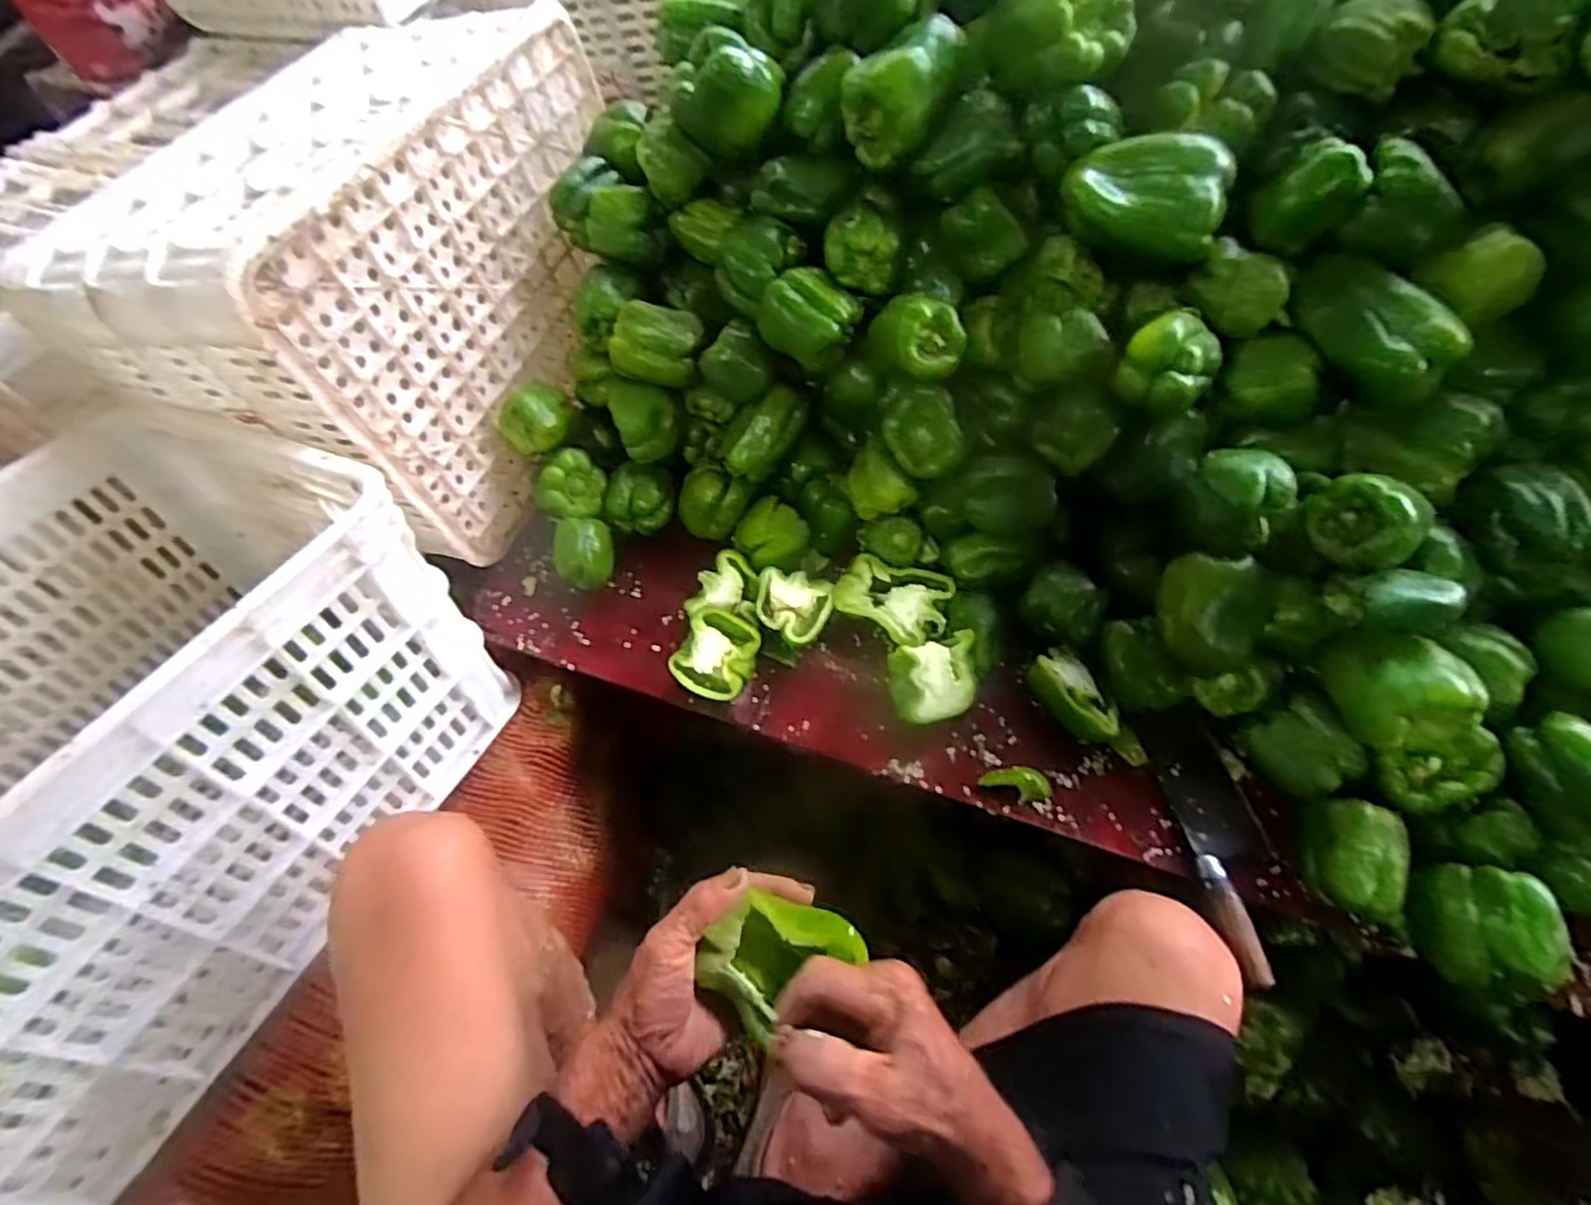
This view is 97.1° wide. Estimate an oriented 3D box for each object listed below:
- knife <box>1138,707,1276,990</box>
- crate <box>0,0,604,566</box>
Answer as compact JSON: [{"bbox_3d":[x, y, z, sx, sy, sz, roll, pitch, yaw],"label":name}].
[{"bbox_3d":[0.345,0.185,0.564,0.062,0.031,0.207,-6,61,-1],"label":"knife"},{"bbox_3d":[-0.403,-0.352,0.708,0.373,0.280,0.500,17,63,11],"label":"crate"}]

